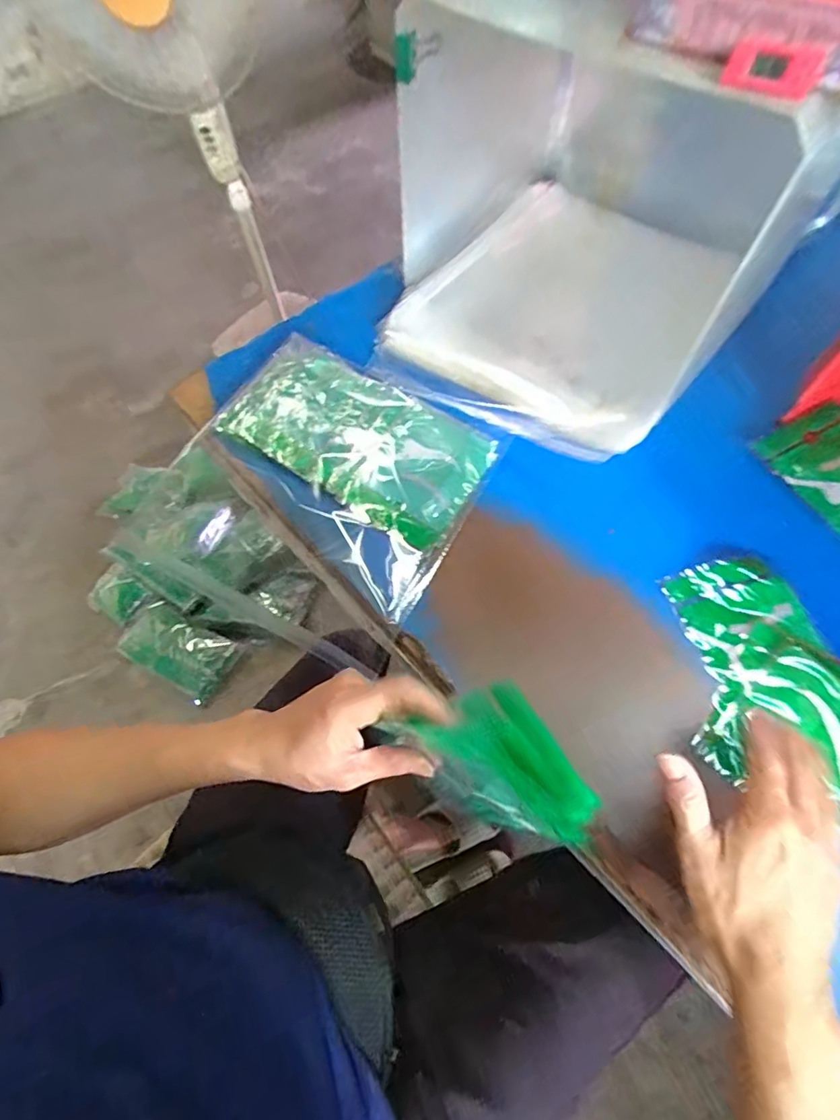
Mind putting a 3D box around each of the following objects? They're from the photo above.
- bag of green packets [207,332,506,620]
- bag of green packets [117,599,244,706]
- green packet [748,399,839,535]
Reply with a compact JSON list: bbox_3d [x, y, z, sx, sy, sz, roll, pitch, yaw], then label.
[{"bbox_3d":[-0.078,-0.113,0.538,0.305,0.023,0.203,35,69,18],"label":"bag of green packets"},{"bbox_3d":[-0.570,0.209,1.214,0.279,0.054,0.148,25,66,14],"label":"bag of green packets"},{"bbox_3d":[0.411,-0.093,0.503,0.103,0.016,0.128,-24,64,-10],"label":"green packet"}]

